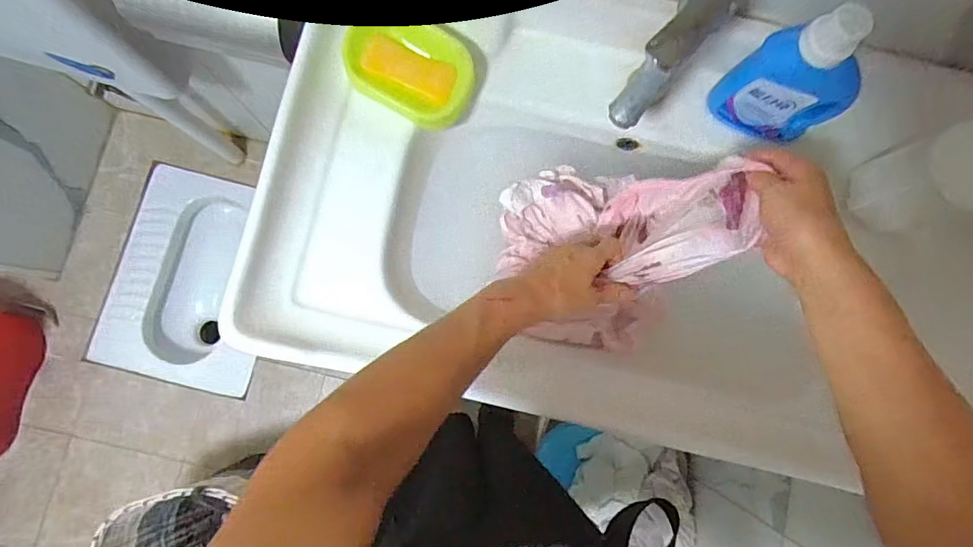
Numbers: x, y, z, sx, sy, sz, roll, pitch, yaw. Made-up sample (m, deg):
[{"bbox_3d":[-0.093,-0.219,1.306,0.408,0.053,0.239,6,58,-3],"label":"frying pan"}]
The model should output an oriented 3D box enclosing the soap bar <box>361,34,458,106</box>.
[{"bbox_3d":[-0.087,-0.234,0.556,0.104,0.016,0.045,22,87,-11],"label":"soap bar"}]

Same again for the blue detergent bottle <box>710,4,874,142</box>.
[{"bbox_3d":[0.326,-0.199,0.510,0.109,0.170,0.048,13,84,1],"label":"blue detergent bottle"}]

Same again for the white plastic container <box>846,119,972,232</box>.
[{"bbox_3d":[0.482,-0.101,0.533,0.089,0.117,0.090,-13,84,-2],"label":"white plastic container"}]

